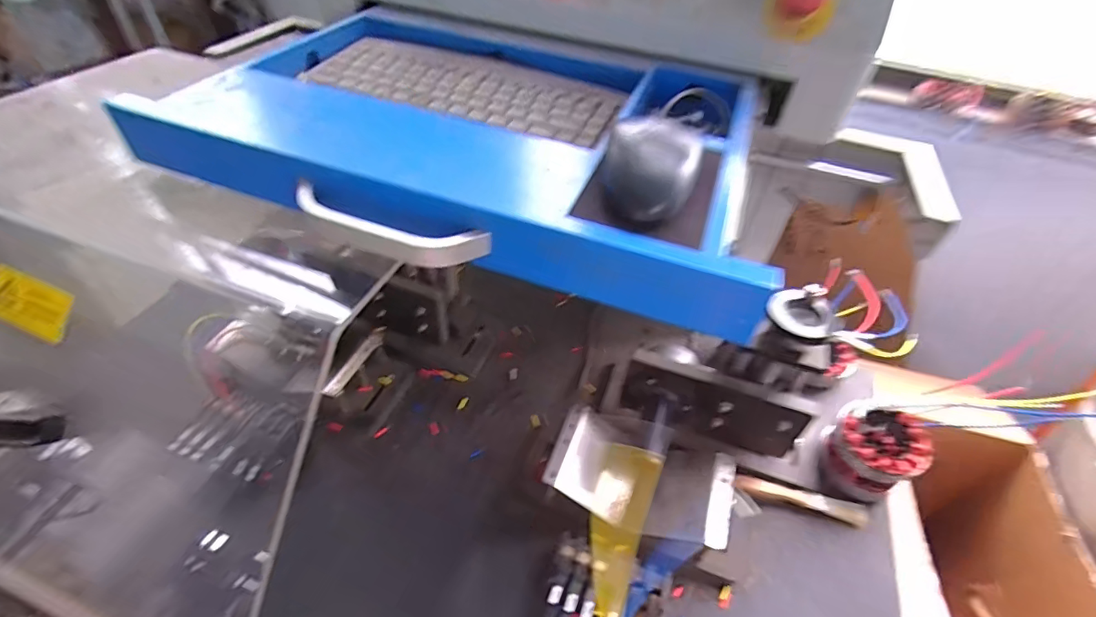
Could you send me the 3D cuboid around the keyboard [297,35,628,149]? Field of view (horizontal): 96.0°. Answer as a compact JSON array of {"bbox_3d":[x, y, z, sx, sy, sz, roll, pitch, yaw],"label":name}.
[{"bbox_3d":[-0.075,-0.203,0.450,0.277,0.015,0.107,17,47,12],"label":"keyboard"}]

